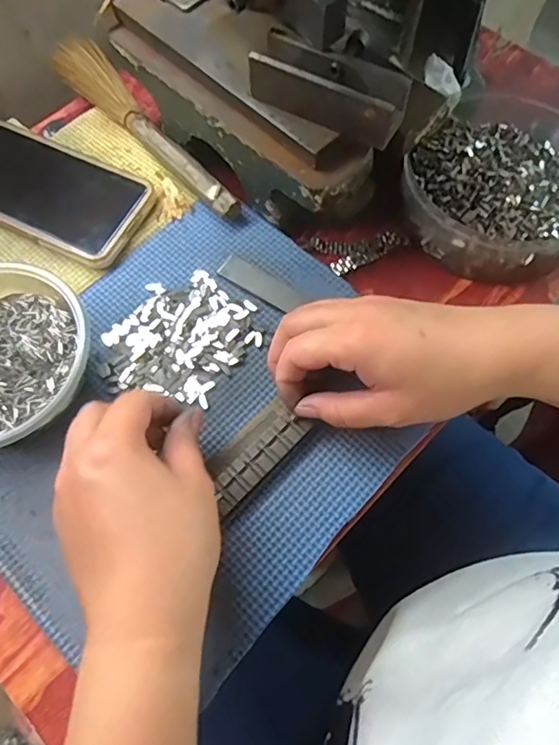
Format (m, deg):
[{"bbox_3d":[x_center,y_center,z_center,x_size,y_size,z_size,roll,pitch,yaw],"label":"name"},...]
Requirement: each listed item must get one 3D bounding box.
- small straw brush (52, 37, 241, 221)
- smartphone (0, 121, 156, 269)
[{"bbox_3d":[-0.106,-0.191,0.415,0.035,0.019,0.226,-37,71,-14],"label":"small straw brush"},{"bbox_3d":[-0.171,-0.132,0.394,0.152,0.011,0.076,26,69,11],"label":"smartphone"}]

